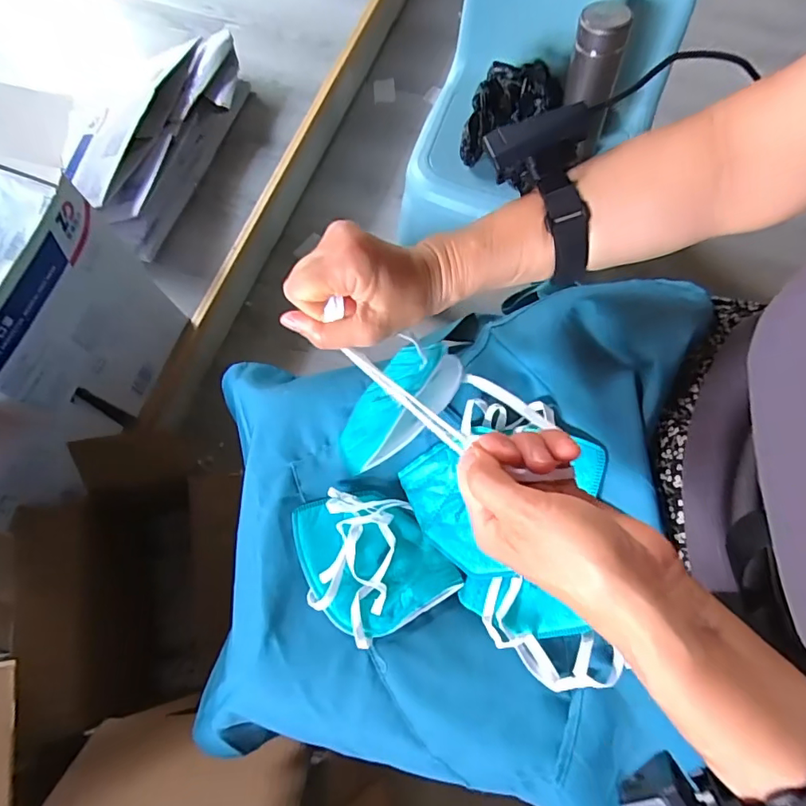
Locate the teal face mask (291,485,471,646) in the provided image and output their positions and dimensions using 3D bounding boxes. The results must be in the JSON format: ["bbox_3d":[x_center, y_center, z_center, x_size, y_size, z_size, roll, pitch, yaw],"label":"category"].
[{"bbox_3d":[-0.029,0.122,0.418,0.099,0.026,0.121,-36,74,-9],"label":"teal face mask"}]

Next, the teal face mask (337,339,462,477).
[{"bbox_3d":[-0.002,0.007,0.396,0.040,0.098,0.111,42,73,-21],"label":"teal face mask"}]

